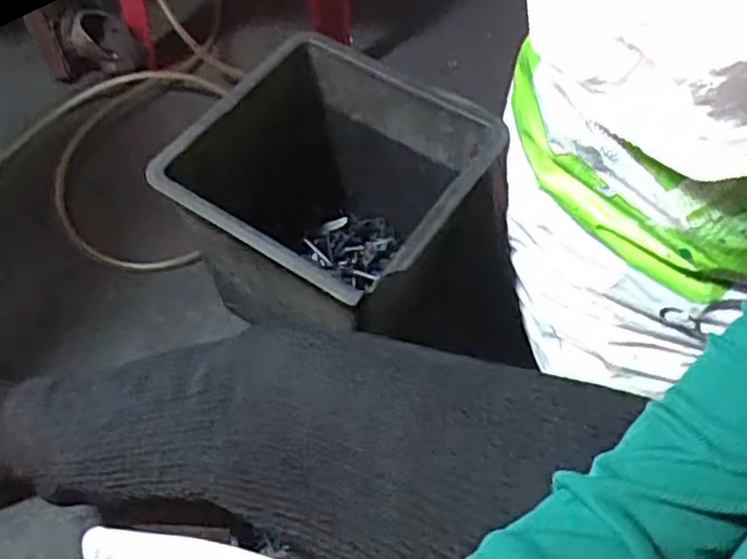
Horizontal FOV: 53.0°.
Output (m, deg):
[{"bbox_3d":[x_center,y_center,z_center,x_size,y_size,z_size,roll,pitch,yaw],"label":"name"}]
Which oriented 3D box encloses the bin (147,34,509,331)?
[{"bbox_3d":[-0.044,-0.073,0.822,0.256,0.231,0.279,33,60,17],"label":"bin"}]

